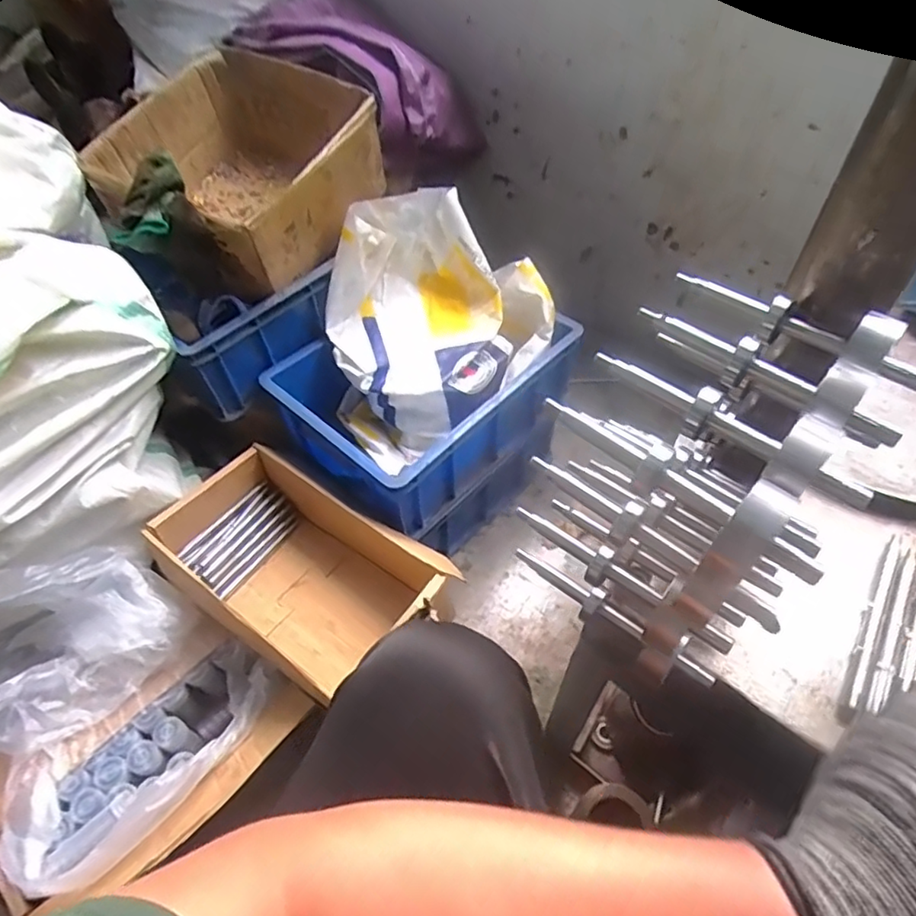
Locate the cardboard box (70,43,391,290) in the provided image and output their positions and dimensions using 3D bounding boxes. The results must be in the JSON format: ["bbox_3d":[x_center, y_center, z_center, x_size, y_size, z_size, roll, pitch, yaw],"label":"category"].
[{"bbox_3d":[-0.296,-0.412,0.871,0.291,0.169,0.307,22,55,17],"label":"cardboard box"}]

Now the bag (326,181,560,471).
[{"bbox_3d":[-0.041,-0.201,0.916,0.328,0.256,0.278,-27,56,-19],"label":"bag"}]

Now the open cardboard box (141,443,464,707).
[{"bbox_3d":[-0.212,0.138,0.818,0.339,0.143,0.236,31,58,23],"label":"open cardboard box"}]

